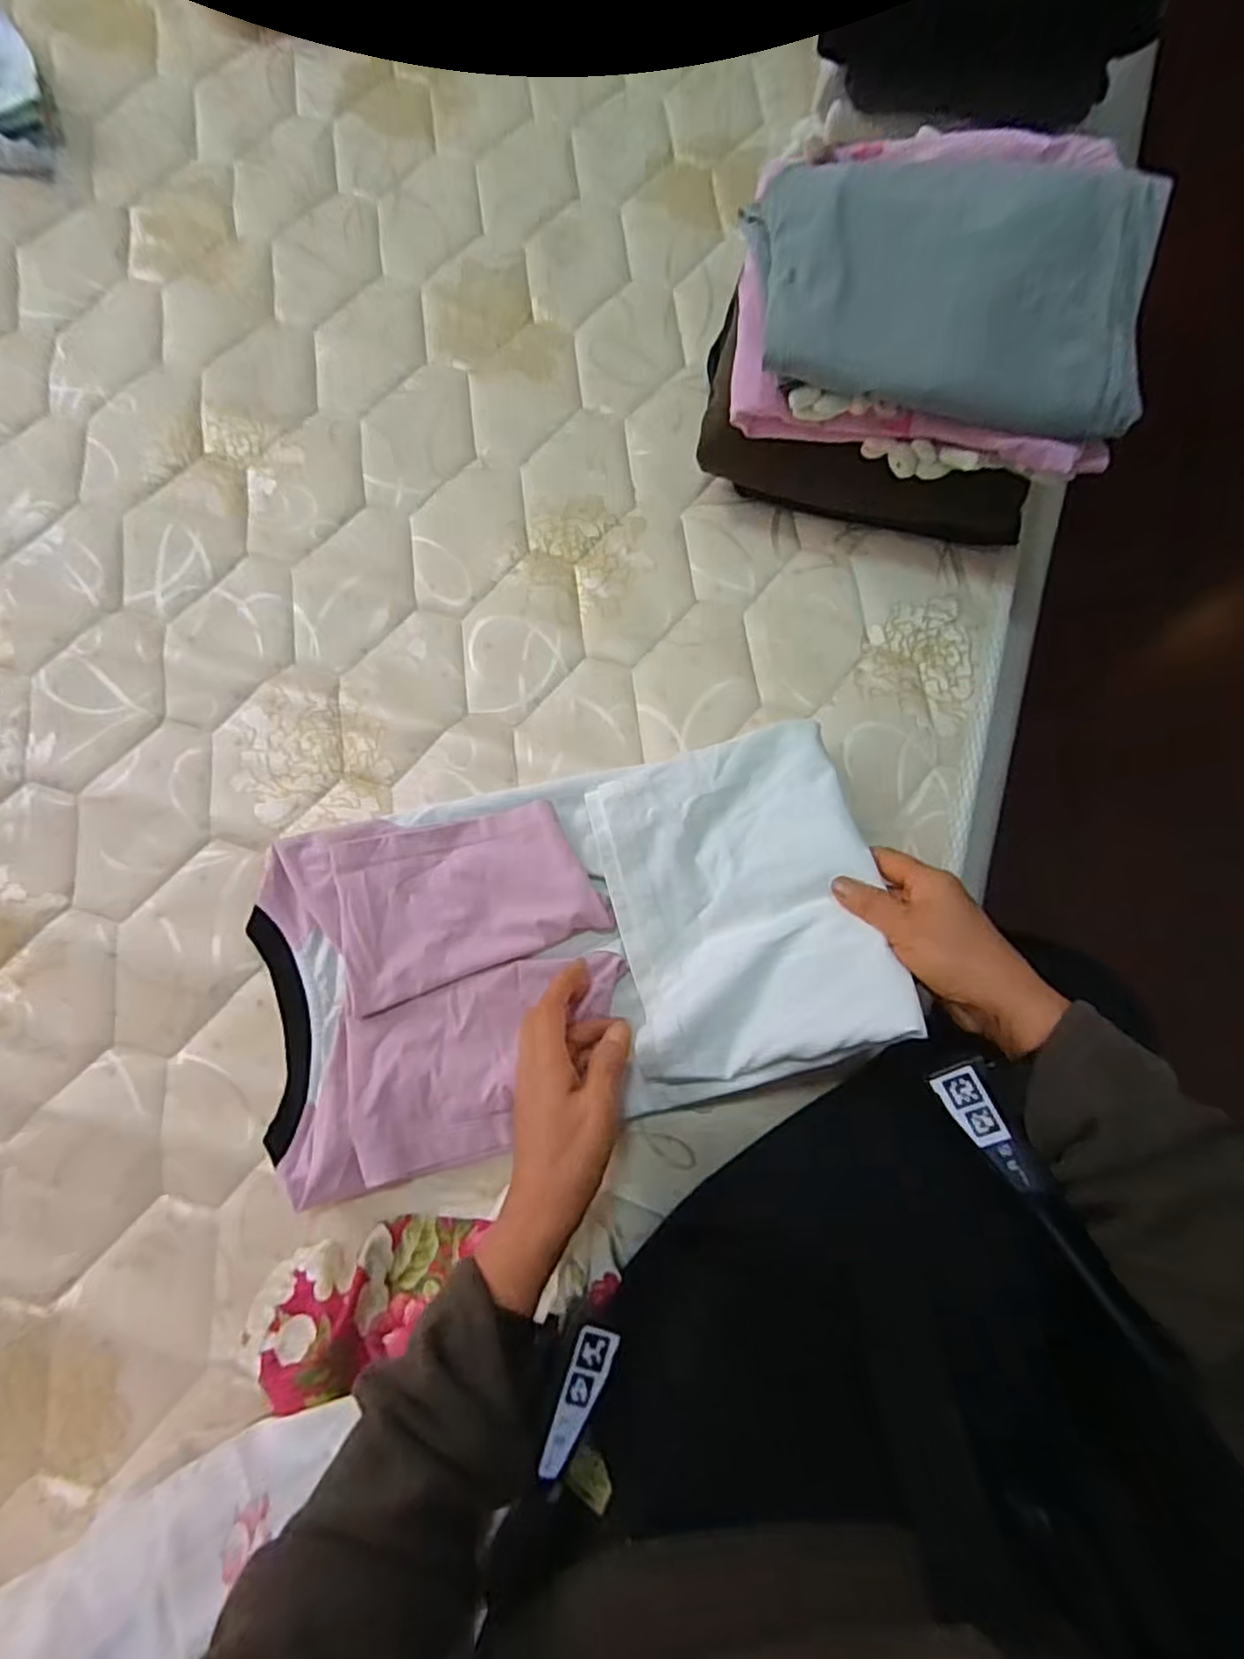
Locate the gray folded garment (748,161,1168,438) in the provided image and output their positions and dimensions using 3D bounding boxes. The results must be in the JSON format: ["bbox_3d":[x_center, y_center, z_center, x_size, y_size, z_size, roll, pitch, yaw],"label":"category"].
[{"bbox_3d":[0.214,-0.365,0.449,0.257,0.040,0.188,9,77,0],"label":"gray folded garment"}]

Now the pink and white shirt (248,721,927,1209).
[{"bbox_3d":[-0.039,0.070,0.438,0.403,0.098,0.231,-13,78,-5],"label":"pink and white shirt"}]

